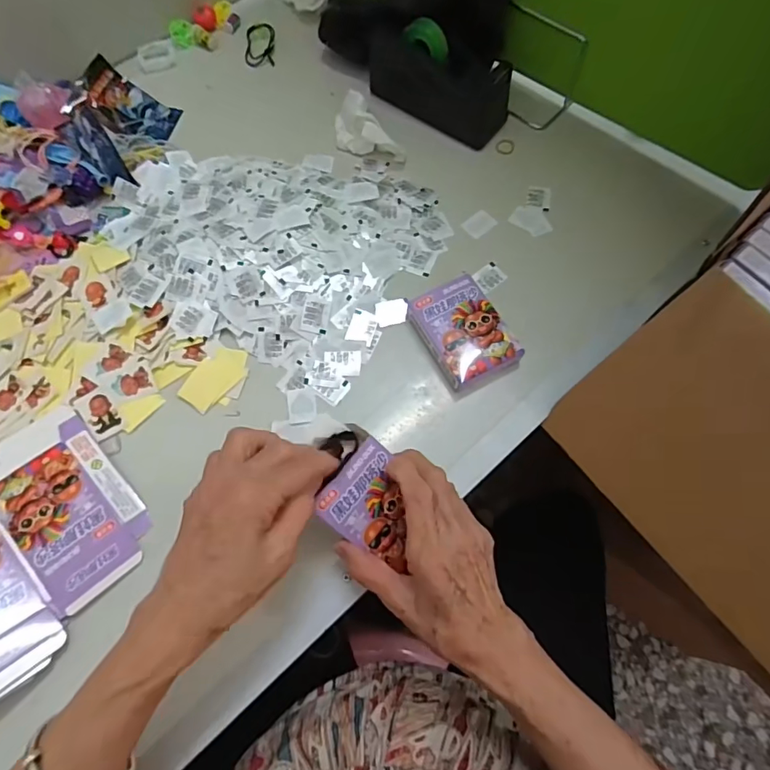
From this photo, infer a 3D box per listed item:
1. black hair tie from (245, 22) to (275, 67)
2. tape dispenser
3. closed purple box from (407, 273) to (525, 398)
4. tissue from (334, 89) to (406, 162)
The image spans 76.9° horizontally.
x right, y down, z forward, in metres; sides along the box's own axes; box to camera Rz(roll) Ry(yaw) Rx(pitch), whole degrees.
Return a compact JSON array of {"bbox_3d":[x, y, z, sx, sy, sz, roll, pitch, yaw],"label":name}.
[{"bbox_3d":[-0.149,-0.408,0.582,0.035,0.009,0.062,-3,69,-1],"label":"black hair tie"},{"bbox_3d":[0.055,-0.321,0.508,0.152,0.071,0.051,35,73,12],"label":"tape dispenser"},{"bbox_3d":[0.070,-0.046,0.435,0.069,0.026,0.097,-28,72,-11],"label":"closed purple box"},{"bbox_3d":[-0.022,-0.268,0.509,0.091,0.036,0.043,38,73,13],"label":"tissue"}]

